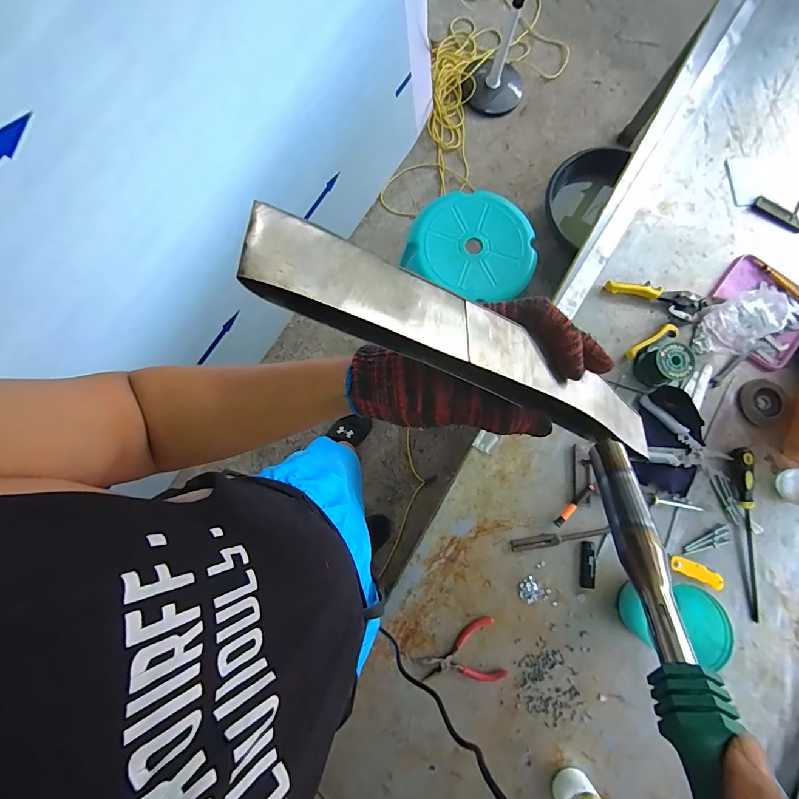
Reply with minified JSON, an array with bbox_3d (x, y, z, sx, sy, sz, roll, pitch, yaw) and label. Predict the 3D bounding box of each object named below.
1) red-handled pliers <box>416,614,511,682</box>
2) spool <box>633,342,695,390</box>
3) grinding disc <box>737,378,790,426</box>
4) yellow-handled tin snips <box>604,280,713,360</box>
[{"bbox_3d":[0.106,0.442,0.680,0.143,0.008,0.100,-21,80,-4],"label":"red-handled pliers"},{"bbox_3d":[0.490,-0.063,0.748,0.071,0.064,0.067,0,79,0],"label":"spool"},{"bbox_3d":[0.697,0.003,0.772,0.085,0.005,0.082,0,79,0],"label":"grinding disc"},{"bbox_3d":[0.513,-0.171,0.785,0.181,0.024,0.150,-11,80,-2],"label":"yellow-handled tin snips"}]

